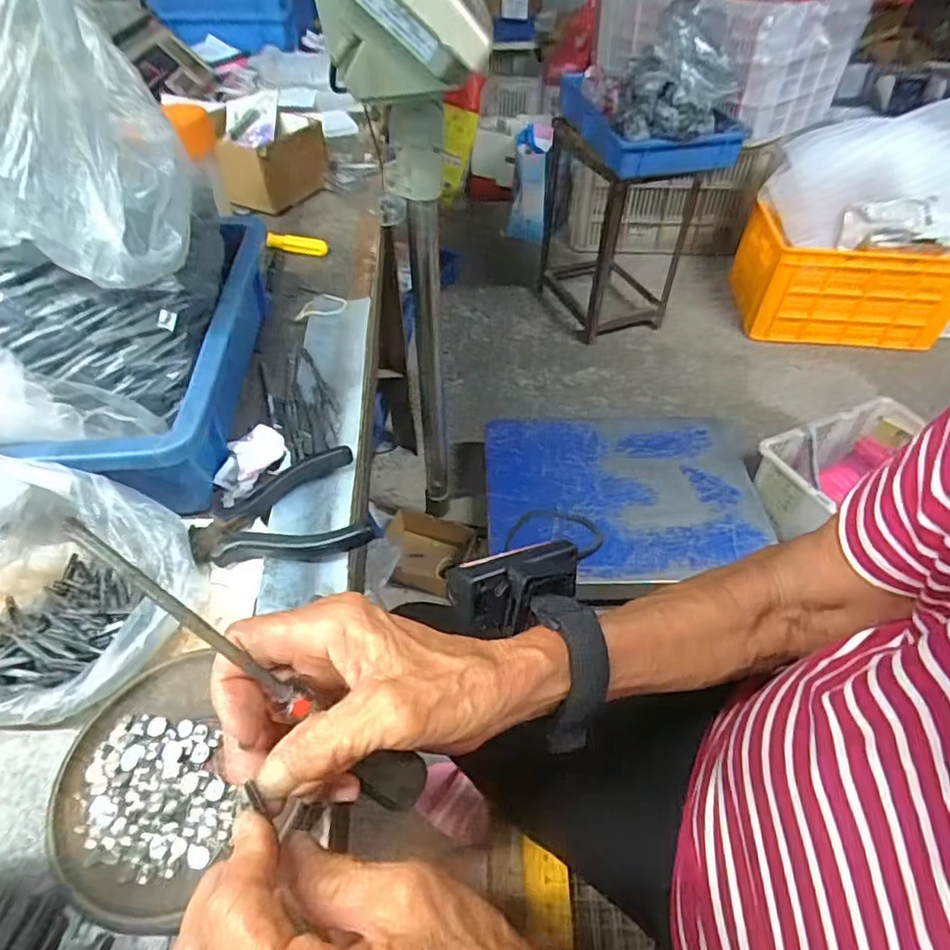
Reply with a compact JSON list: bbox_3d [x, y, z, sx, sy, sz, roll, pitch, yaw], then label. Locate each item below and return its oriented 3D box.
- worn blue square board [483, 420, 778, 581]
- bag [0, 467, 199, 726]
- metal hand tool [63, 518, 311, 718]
[{"bbox_3d":[0.272,0.025,1.102,0.495,0.040,0.397,-2,47,-1],"label":"worn blue square board"},{"bbox_3d":[-0.222,0.053,0.293,0.127,0.084,0.118,-5,47,-4],"label":"bag"},{"bbox_3d":[-0.095,0.051,0.202,0.010,0.103,0.009,-12,37,37],"label":"metal hand tool"}]

